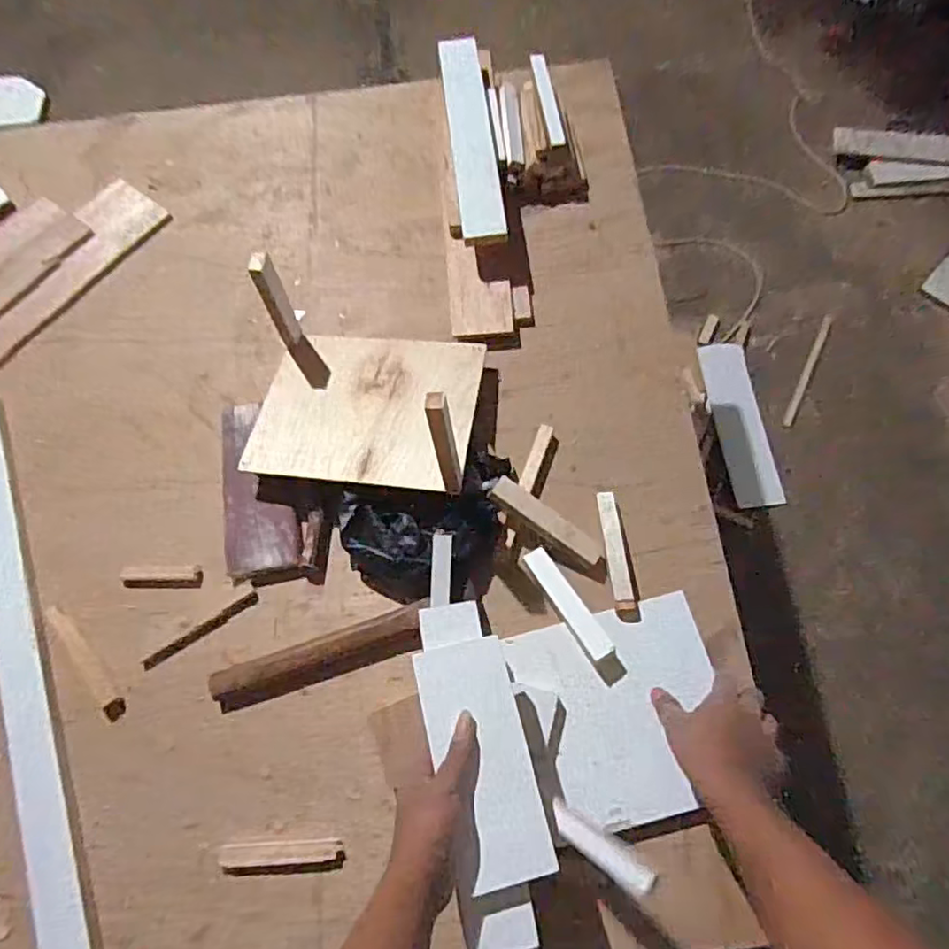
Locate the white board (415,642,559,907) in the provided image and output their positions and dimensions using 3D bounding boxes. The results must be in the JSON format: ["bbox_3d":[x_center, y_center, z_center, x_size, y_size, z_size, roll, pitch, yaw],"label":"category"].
[{"bbox_3d":[0.006,0.251,0.568,0.083,0.007,0.198,-15,67,-5],"label":"white board"}]

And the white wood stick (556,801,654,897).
[{"bbox_3d":[0.109,0.329,0.573,0.114,0.023,0.026,22,67,44],"label":"white wood stick"}]

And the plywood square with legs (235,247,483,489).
[{"bbox_3d":[-0.137,-0.105,0.769,0.274,0.156,0.215,7,68,6],"label":"plywood square with legs"}]

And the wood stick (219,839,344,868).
[{"bbox_3d":[-0.202,0.396,0.669,0.127,0.011,0.022,-3,69,-1],"label":"wood stick"}]

